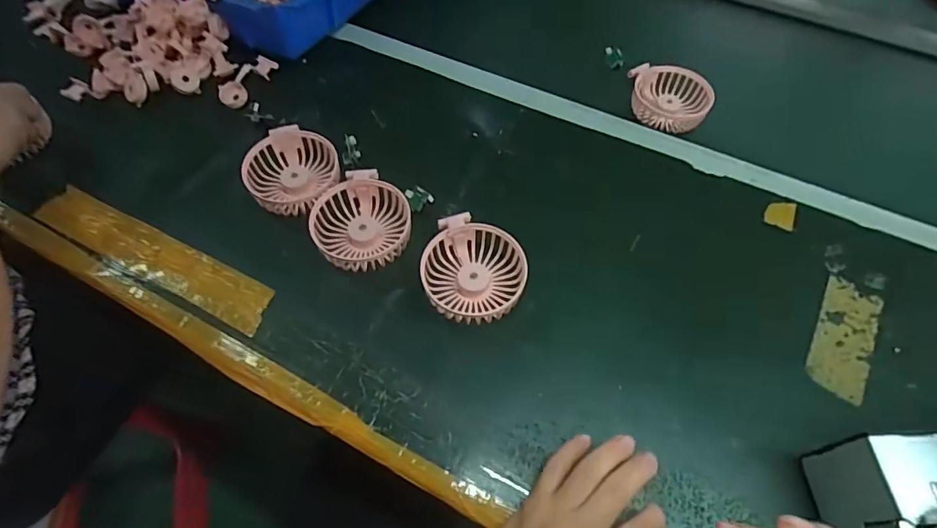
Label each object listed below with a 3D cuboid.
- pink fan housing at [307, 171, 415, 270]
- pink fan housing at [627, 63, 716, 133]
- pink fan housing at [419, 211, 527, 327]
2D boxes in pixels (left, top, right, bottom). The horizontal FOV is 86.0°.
[{"bbox_3d":[-0.101,-0.040,0.473,0.087,0.038,0.090,2,55,-3],"label":"pink fan housing"},{"bbox_3d":[0.240,-0.198,0.600,0.090,0.030,0.082,8,55,1],"label":"pink fan housing"},{"bbox_3d":[0.005,0.007,0.441,0.089,0.028,0.090,2,55,-3],"label":"pink fan housing"}]

